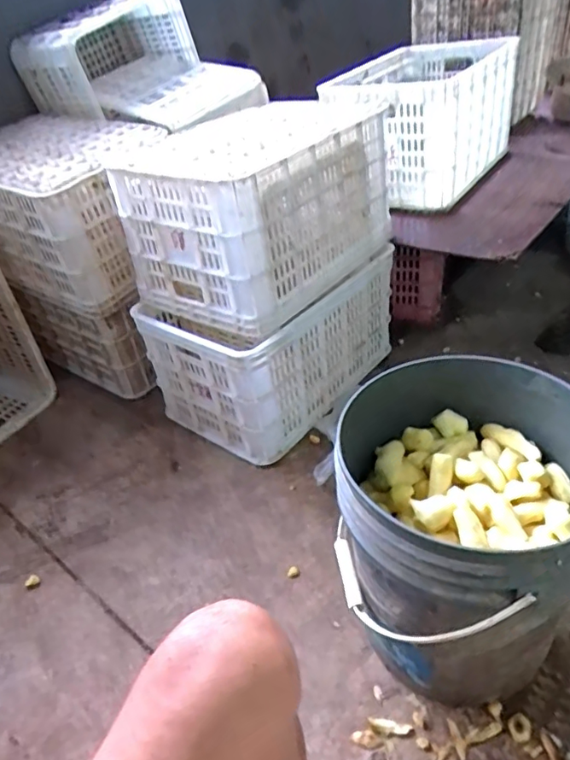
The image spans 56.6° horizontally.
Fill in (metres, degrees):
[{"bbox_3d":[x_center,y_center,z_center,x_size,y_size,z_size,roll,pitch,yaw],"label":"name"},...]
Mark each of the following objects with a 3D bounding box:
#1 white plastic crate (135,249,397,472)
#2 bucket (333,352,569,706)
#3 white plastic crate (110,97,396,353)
[{"bbox_3d":[-0.022,-0.100,1.218,0.328,0.282,0.491,21,46,32],"label":"white plastic crate"},{"bbox_3d":[0.216,0.192,0.680,0.281,0.327,0.285,-6,33,4],"label":"bucket"},{"bbox_3d":[-0.036,-0.363,1.123,0.383,0.295,0.550,14,39,30],"label":"white plastic crate"}]

